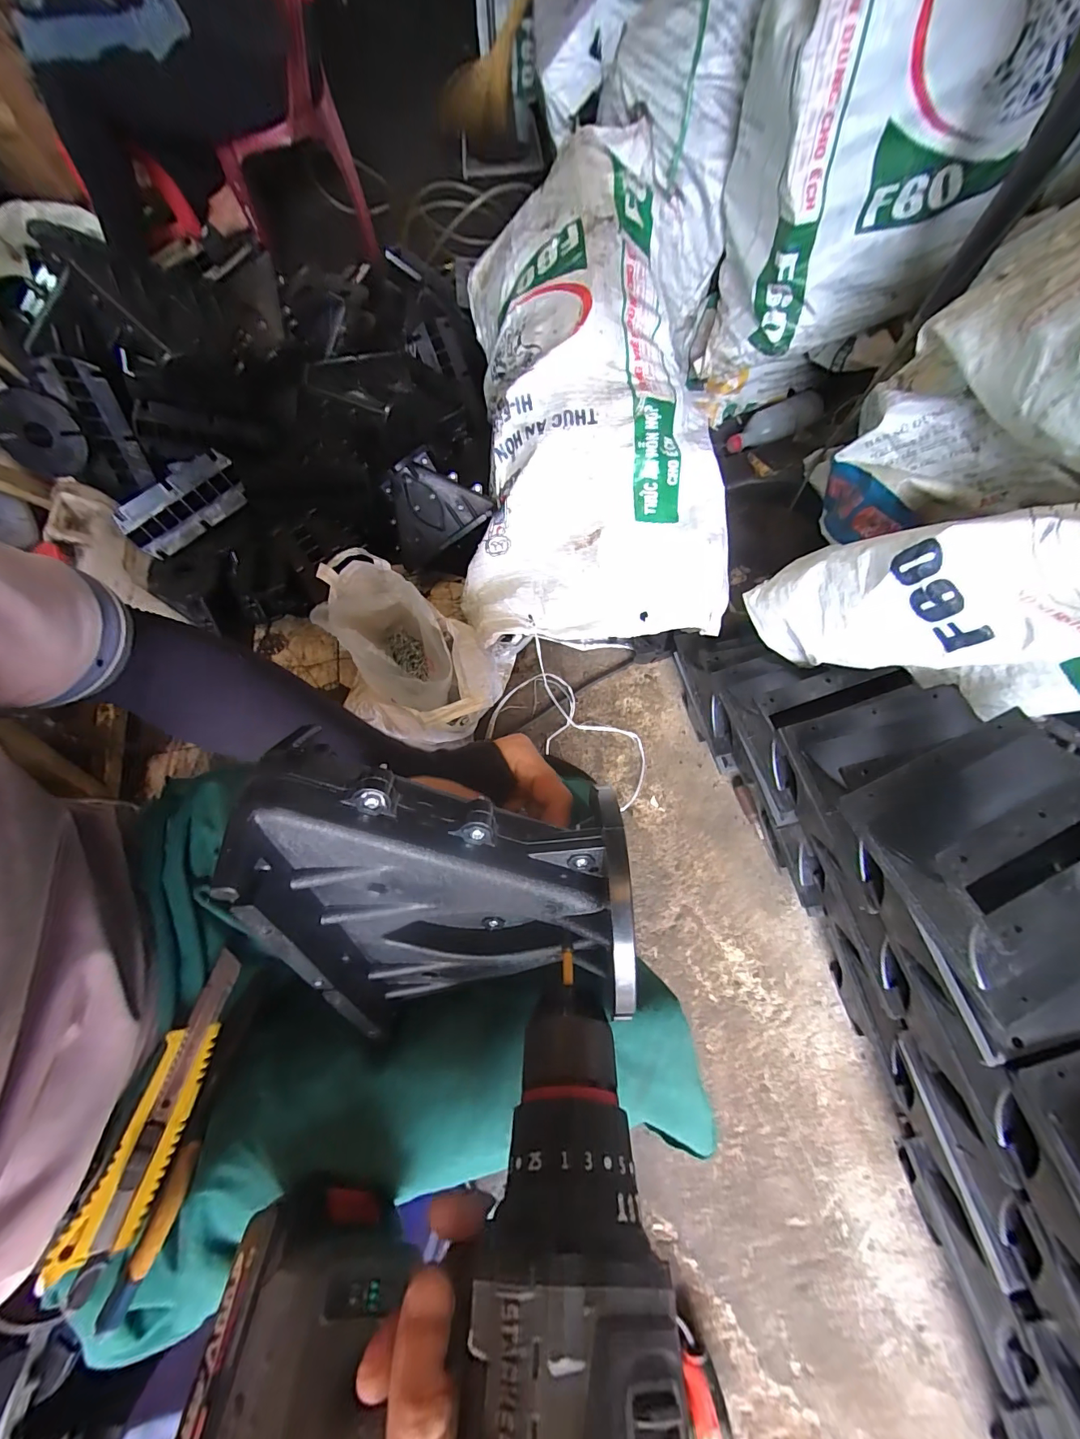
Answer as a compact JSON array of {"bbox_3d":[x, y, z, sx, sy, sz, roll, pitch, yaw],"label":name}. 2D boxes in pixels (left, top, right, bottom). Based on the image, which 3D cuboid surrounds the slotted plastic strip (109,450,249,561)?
[{"bbox_3d":[-0.617,-0.370,0.782,0.204,0.015,0.096,-39,116,-6],"label":"slotted plastic strip"}]

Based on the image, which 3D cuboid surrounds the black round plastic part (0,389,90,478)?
[{"bbox_3d":[-0.811,-0.458,0.731,0.127,0.118,0.020,-1,48,-8],"label":"black round plastic part"}]

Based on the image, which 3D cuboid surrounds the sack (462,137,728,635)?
[{"bbox_3d":[0.078,-0.563,0.818,0.446,0.274,0.811,-3,70,1],"label":"sack"}]

